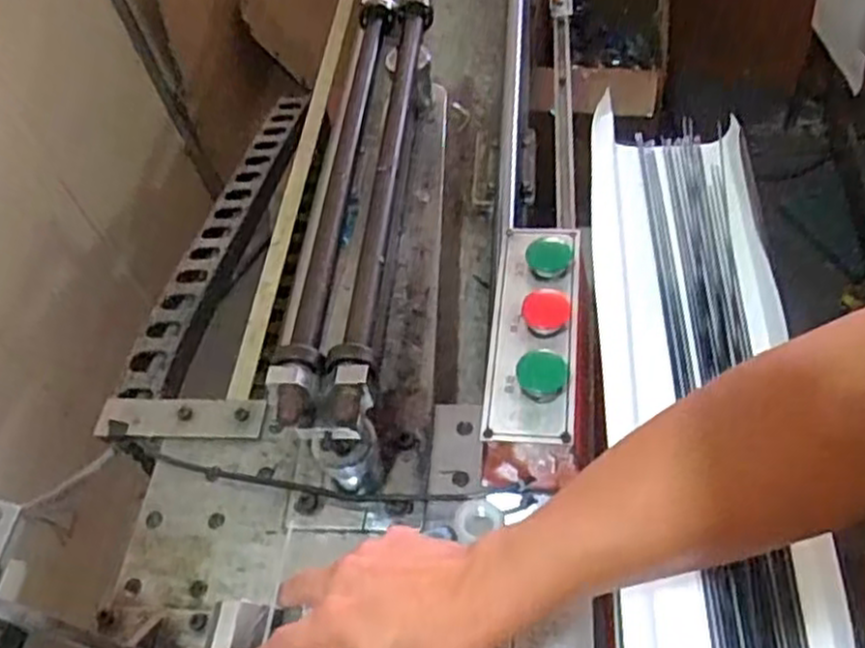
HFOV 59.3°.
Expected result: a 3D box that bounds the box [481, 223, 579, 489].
[{"bbox_3d":[0.090,0.017,0.657,0.078,0.090,0.233,3,64,7],"label":"box"}]

